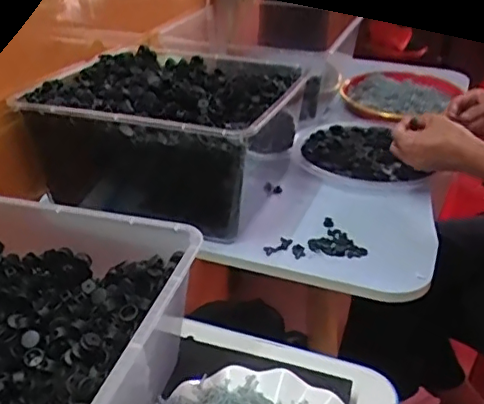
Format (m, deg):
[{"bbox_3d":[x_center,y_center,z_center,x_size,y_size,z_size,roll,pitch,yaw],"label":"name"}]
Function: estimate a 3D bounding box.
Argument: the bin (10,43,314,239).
[{"bbox_3d":[-0.085,-0.106,0.759,0.289,0.133,0.301,9,33,15],"label":"bin"}]

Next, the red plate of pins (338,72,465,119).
[{"bbox_3d":[0.293,-0.205,1.073,0.190,0.037,0.158,-20,37,-29],"label":"red plate of pins"}]

